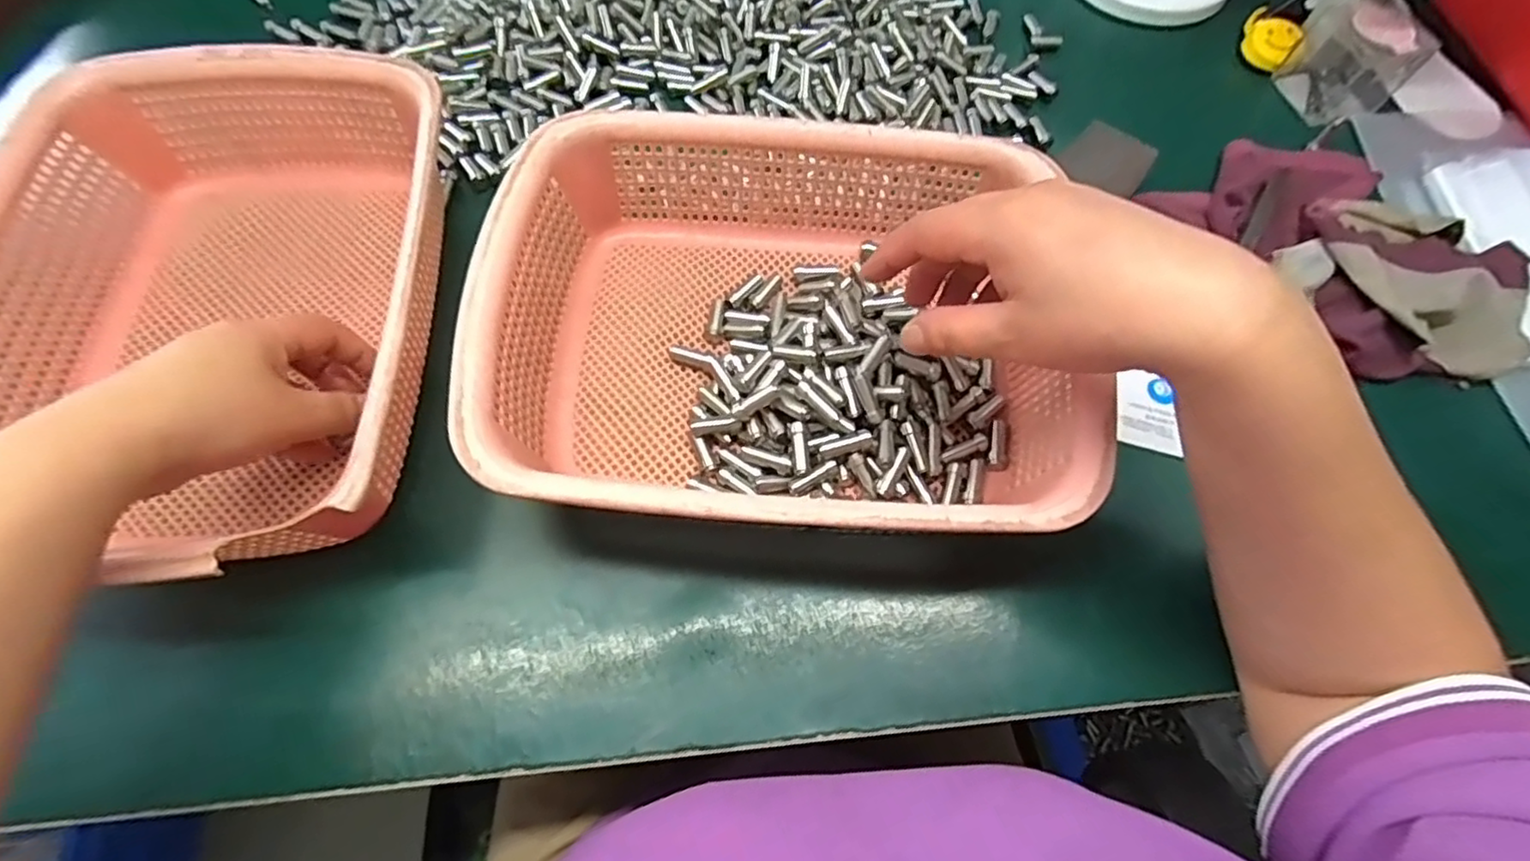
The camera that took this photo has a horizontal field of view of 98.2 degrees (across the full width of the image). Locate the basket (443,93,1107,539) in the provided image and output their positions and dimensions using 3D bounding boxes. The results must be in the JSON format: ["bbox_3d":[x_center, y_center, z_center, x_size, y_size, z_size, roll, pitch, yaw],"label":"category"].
[{"bbox_3d":[0.009,-0.049,0.339,0.279,0.078,0.210,4,66,0],"label":"basket"}]

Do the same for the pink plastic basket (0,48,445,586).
[{"bbox_3d":[-0.269,-0.066,0.340,0.207,0.084,0.275,-1,66,-2],"label":"pink plastic basket"}]

